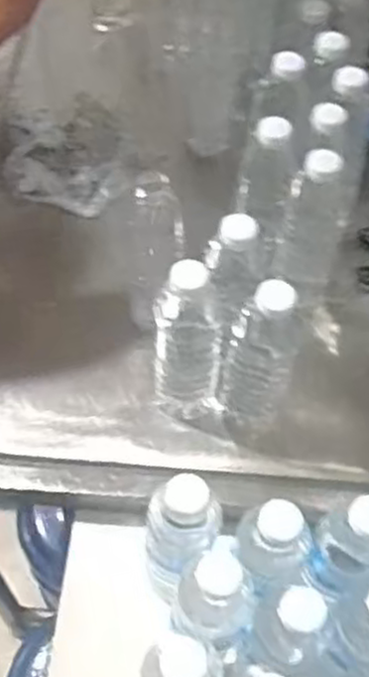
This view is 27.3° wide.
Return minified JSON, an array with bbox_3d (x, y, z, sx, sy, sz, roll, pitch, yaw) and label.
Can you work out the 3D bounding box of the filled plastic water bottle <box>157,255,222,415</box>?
[{"bbox_3d":[0.003,0.010,0.716,0.060,0.216,0.052,4,58,1],"label":"filled plastic water bottle"}]

